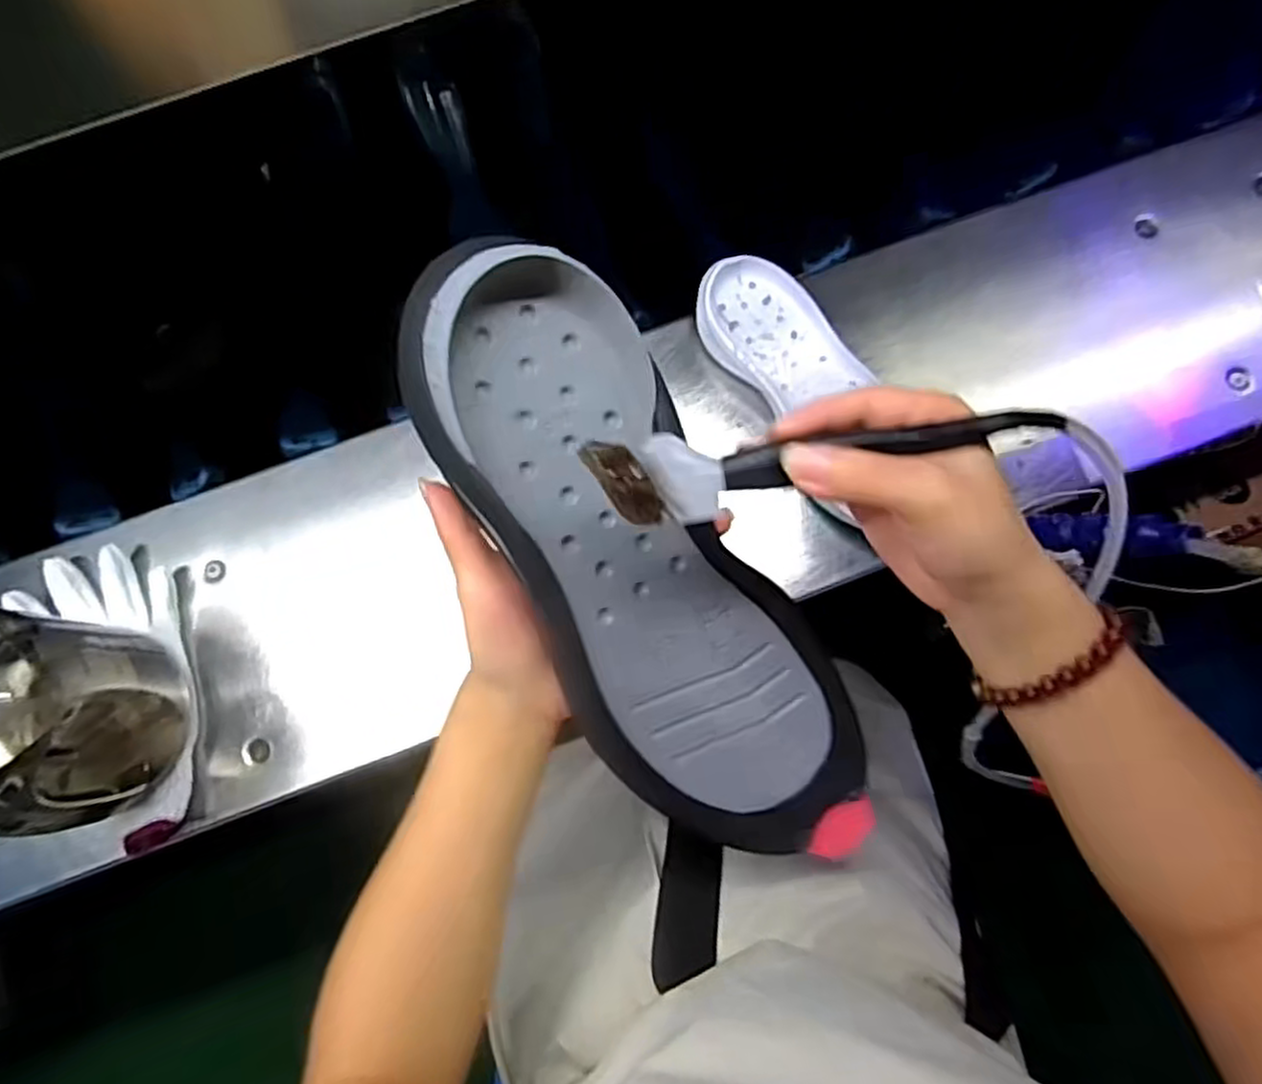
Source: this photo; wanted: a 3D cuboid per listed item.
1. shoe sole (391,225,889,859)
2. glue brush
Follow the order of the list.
[{"bbox_3d":[0.009,0.020,0.338,0.110,0.038,0.307,-34,106,-6],"label":"shoe sole"},{"bbox_3d":[0.070,-0.032,0.285,0.170,0.023,0.029,-8,79,6],"label":"glue brush"}]

